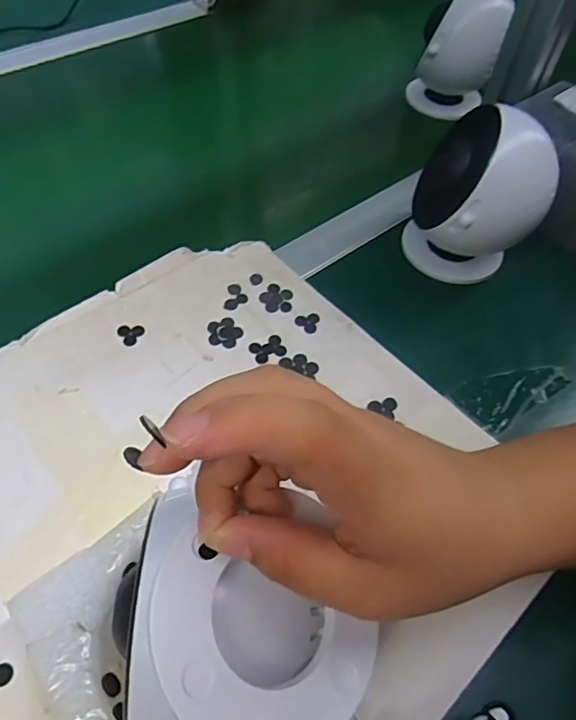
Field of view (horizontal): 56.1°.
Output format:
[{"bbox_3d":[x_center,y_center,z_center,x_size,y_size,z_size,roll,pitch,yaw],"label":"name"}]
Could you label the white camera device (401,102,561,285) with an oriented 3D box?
[{"bbox_3d":[0.145,-0.118,0.420,0.094,0.129,0.081,26,58,14],"label":"white camera device"}]

